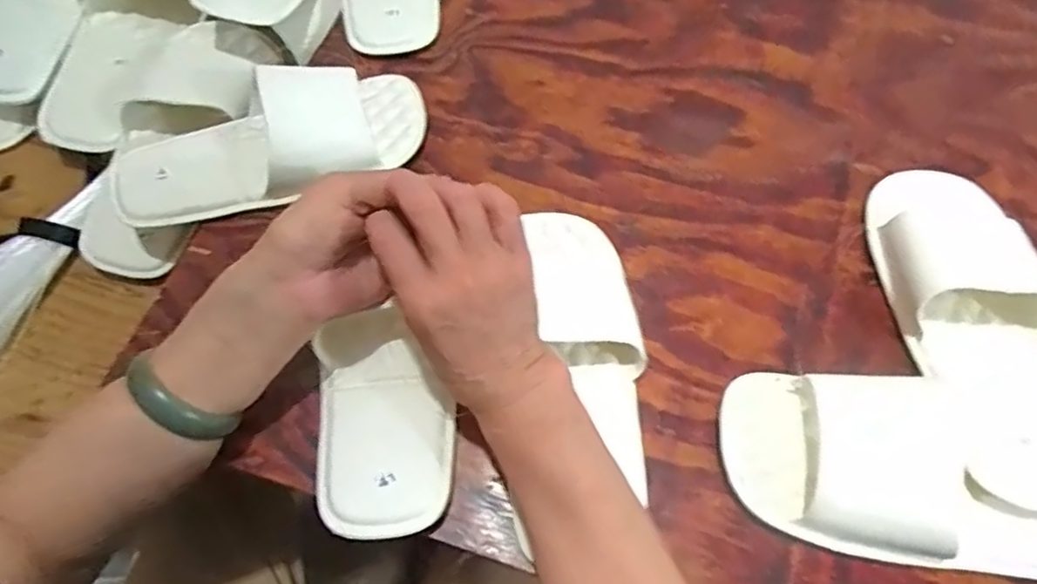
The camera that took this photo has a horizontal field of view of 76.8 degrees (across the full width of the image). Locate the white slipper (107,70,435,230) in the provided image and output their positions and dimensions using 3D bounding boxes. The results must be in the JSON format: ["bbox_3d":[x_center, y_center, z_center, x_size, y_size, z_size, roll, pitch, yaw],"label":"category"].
[{"bbox_3d":[-0.186,-0.115,0.482,0.233,0.050,0.100,-20,66,-10],"label":"white slipper"}]

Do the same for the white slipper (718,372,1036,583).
[{"bbox_3d":[0.236,0.108,0.374,0.229,0.048,0.095,14,65,6],"label":"white slipper"}]

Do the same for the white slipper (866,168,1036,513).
[{"bbox_3d":[0.298,0.018,0.418,0.096,0.046,0.227,-6,65,-4],"label":"white slipper"}]

